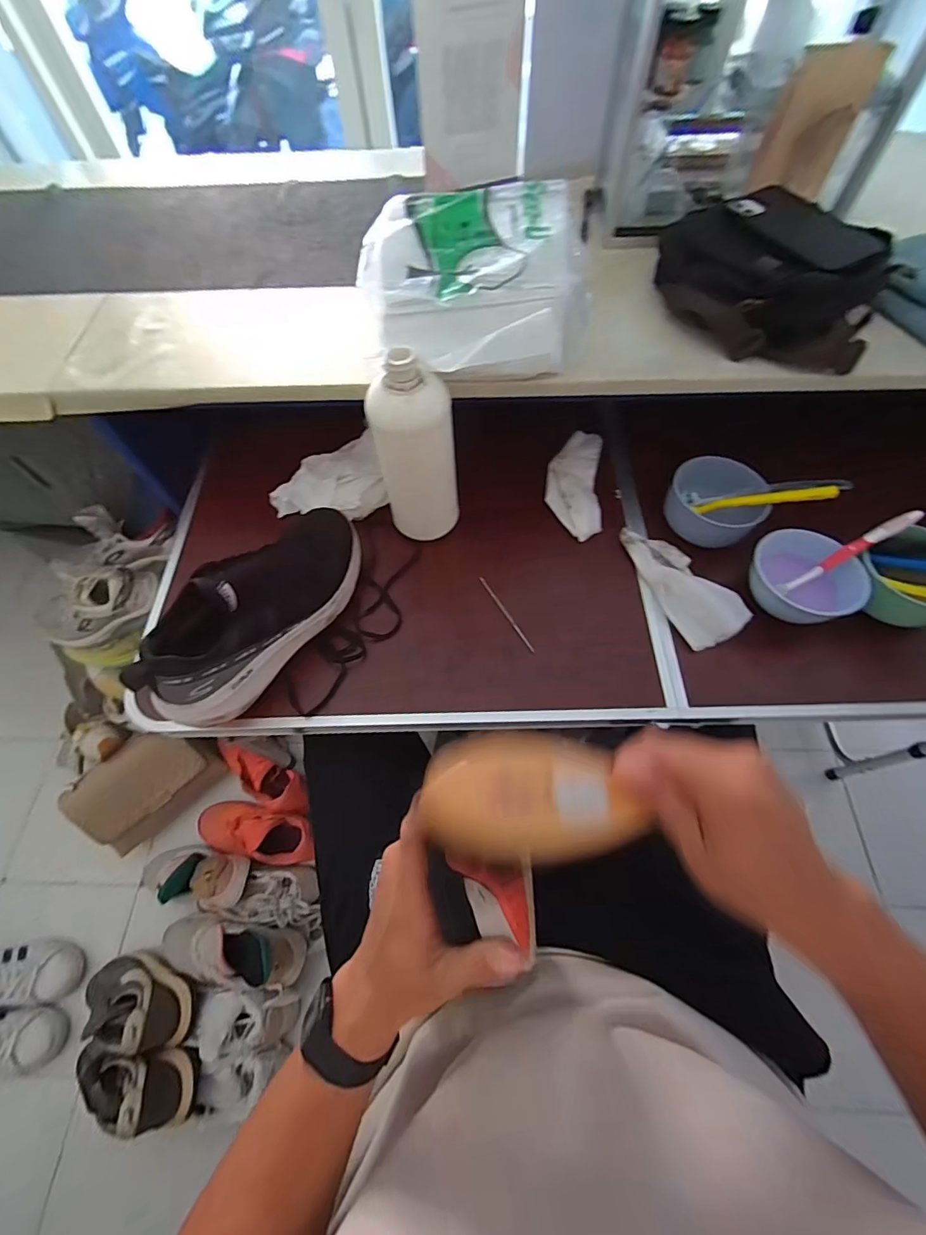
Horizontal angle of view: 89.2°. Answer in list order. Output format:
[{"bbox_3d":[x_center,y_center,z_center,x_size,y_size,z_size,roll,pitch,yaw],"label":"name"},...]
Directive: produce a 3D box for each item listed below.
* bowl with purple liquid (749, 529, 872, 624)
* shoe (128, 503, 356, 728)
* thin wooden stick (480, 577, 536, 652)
[{"bbox_3d":[0.378,-0.042,0.525,0.102,0.047,0.106,-1,63,1],"label":"bowl with purple liquid"},{"bbox_3d":[-0.211,-0.019,0.493,0.097,0.096,0.274,30,67,16],"label":"shoe"},{"bbox_3d":[0.051,-0.005,0.553,0.005,0.007,0.116,-28,66,-10],"label":"thin wooden stick"}]

